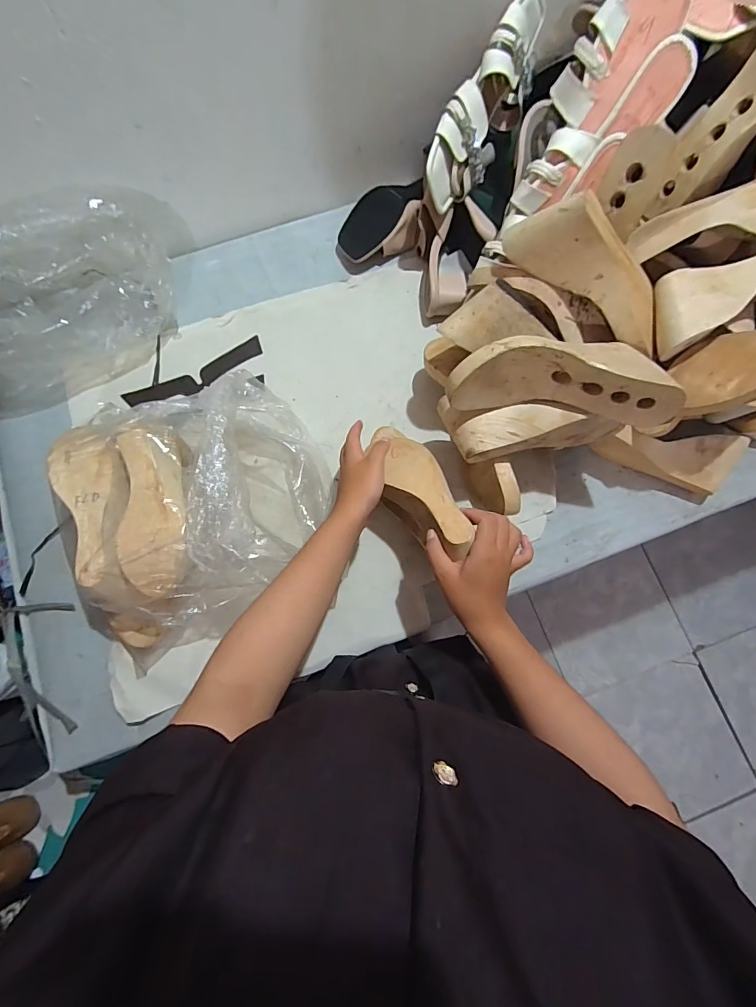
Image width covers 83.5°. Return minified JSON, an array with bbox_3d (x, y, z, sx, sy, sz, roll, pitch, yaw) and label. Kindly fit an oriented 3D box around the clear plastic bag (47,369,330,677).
[{"bbox_3d":[-0.218,0.006,0.512,0.303,0.168,0.275,-21,78,-5],"label":"clear plastic bag"}]

